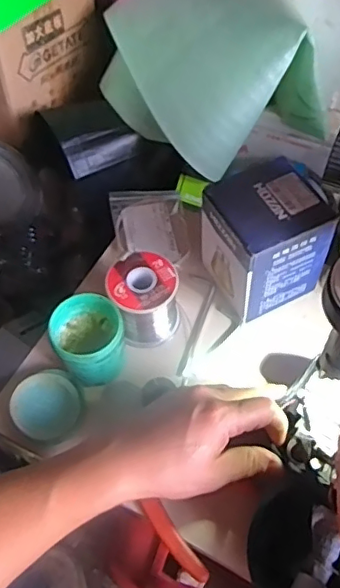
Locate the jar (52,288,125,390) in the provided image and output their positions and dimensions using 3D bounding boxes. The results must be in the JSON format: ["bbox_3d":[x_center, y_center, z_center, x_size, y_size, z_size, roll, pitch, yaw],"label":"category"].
[{"bbox_3d":[-0.072,0.041,0.497,0.059,0.060,0.062,-1,57,1],"label":"jar"}]

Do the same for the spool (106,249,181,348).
[{"bbox_3d":[-0.023,0.006,0.522,0.060,0.076,0.059,-1,57,1],"label":"spool"}]

